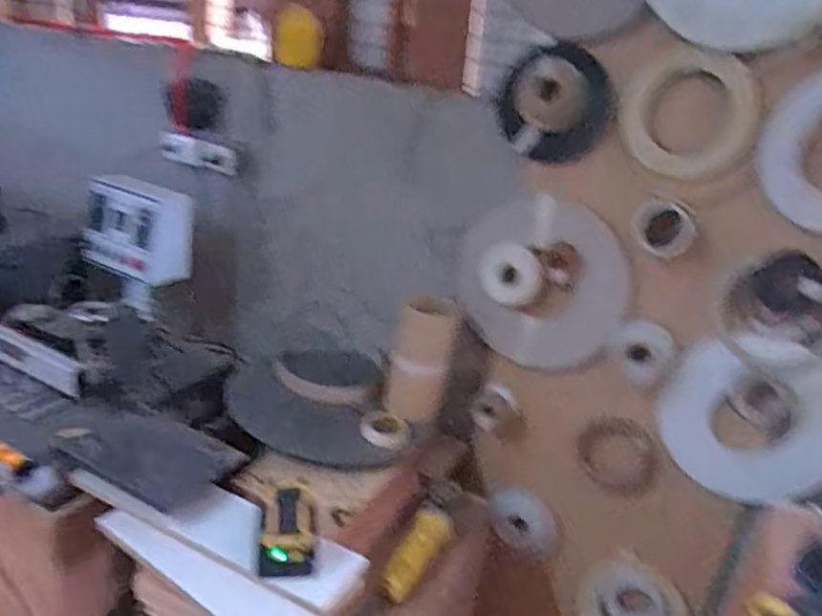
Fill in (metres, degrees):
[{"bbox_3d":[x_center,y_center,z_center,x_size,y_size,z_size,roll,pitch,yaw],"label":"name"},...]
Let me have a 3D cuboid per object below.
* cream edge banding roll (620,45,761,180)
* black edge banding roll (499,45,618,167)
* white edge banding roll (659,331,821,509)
[{"bbox_3d":[0.549,-0.380,1.313,0.247,0.246,0.027,26,35,18],"label":"cream edge banding roll"},{"bbox_3d":[0.322,-0.440,1.456,0.241,0.272,0.049,39,44,-6],"label":"black edge banding roll"},{"bbox_3d":[0.724,0.244,1.393,0.351,0.391,0.049,17,24,23],"label":"white edge banding roll"}]

